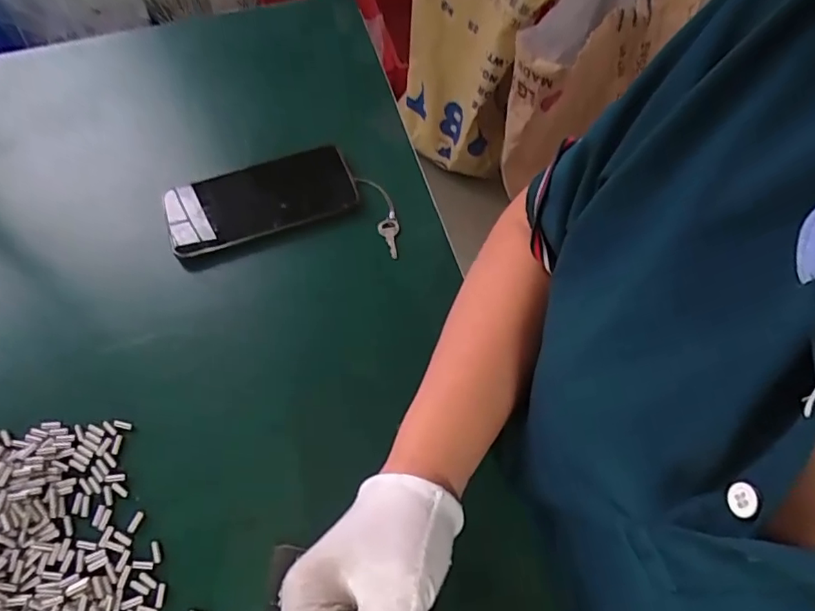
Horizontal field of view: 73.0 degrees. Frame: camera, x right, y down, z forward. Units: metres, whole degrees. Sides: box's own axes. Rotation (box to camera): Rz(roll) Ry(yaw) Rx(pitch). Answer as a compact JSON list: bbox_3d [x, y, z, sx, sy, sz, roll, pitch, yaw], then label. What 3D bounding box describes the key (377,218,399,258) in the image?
[{"bbox_3d":[-0.015,-0.058,0.467,0.017,0.007,0.038,-5,61,-4],"label":"key"}]

